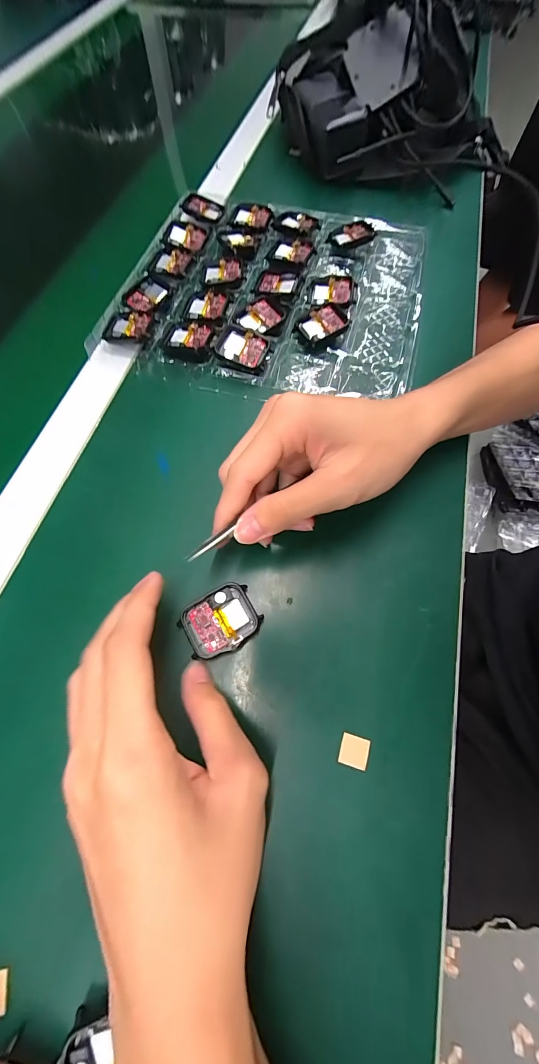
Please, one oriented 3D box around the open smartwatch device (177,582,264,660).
[{"bbox_3d":[-0.031,0.056,0.217,0.046,0.008,0.039,-28,69,-11],"label":"open smartwatch device"}]

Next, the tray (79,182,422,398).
[{"bbox_3d":[-0.003,-0.236,0.339,0.283,0.021,0.251,13,67,6],"label":"tray"}]

